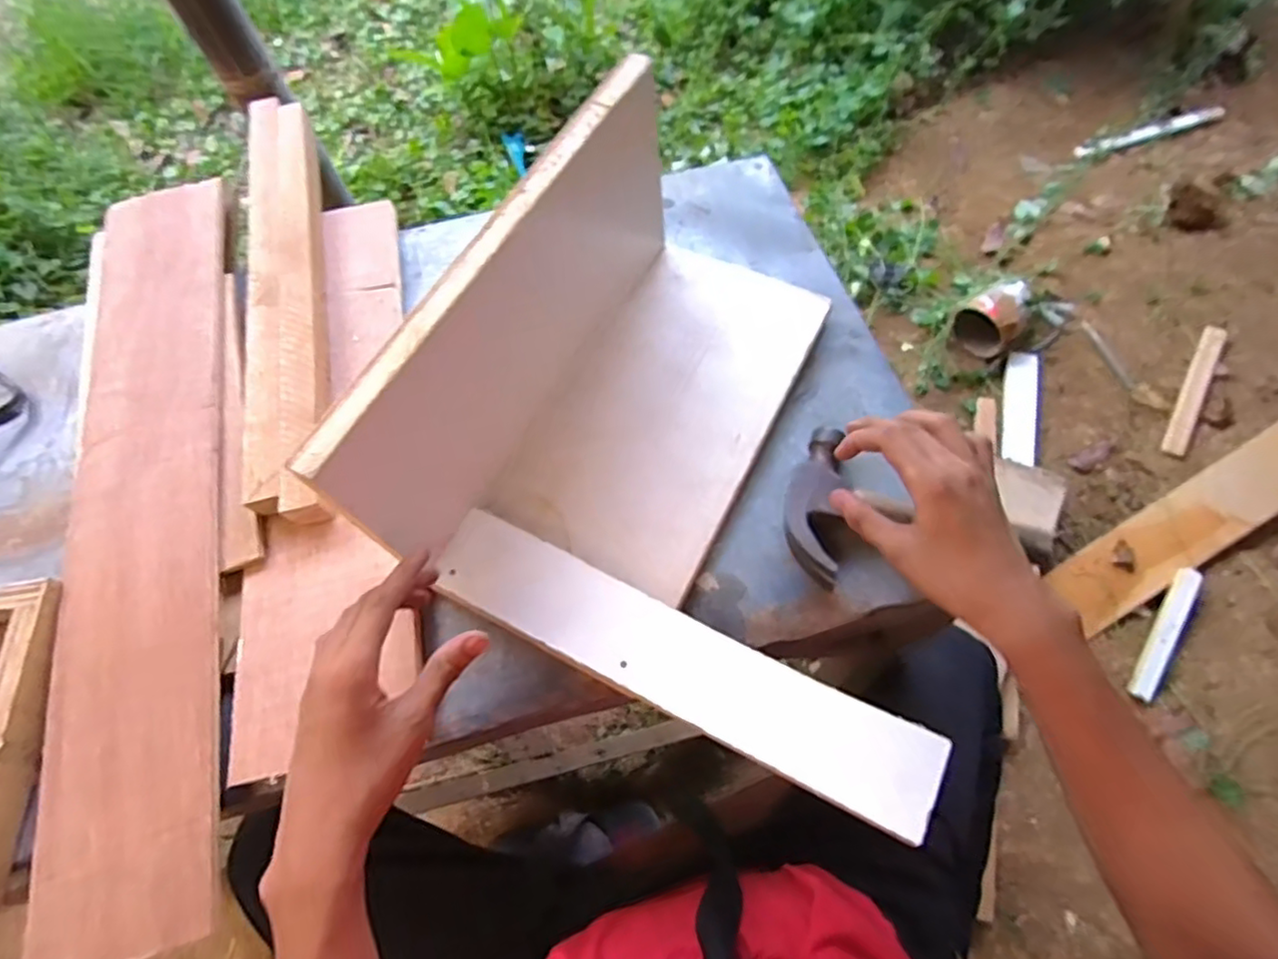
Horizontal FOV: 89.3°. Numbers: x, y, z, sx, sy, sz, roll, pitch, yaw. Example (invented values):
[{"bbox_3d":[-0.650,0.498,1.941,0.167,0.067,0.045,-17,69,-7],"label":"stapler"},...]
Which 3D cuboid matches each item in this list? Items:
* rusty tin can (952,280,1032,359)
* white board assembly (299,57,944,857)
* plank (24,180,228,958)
[{"bbox_3d":[0.655,-0.300,1.208,0.106,0.112,0.097,37,71,15],"label":"rusty tin can"},{"bbox_3d":[0.065,-0.047,0.460,0.392,0.187,0.401,22,69,12],"label":"white board assembly"},{"bbox_3d":[-0.414,0.001,0.541,0.129,0.019,0.676,-15,66,-4],"label":"plank"}]

